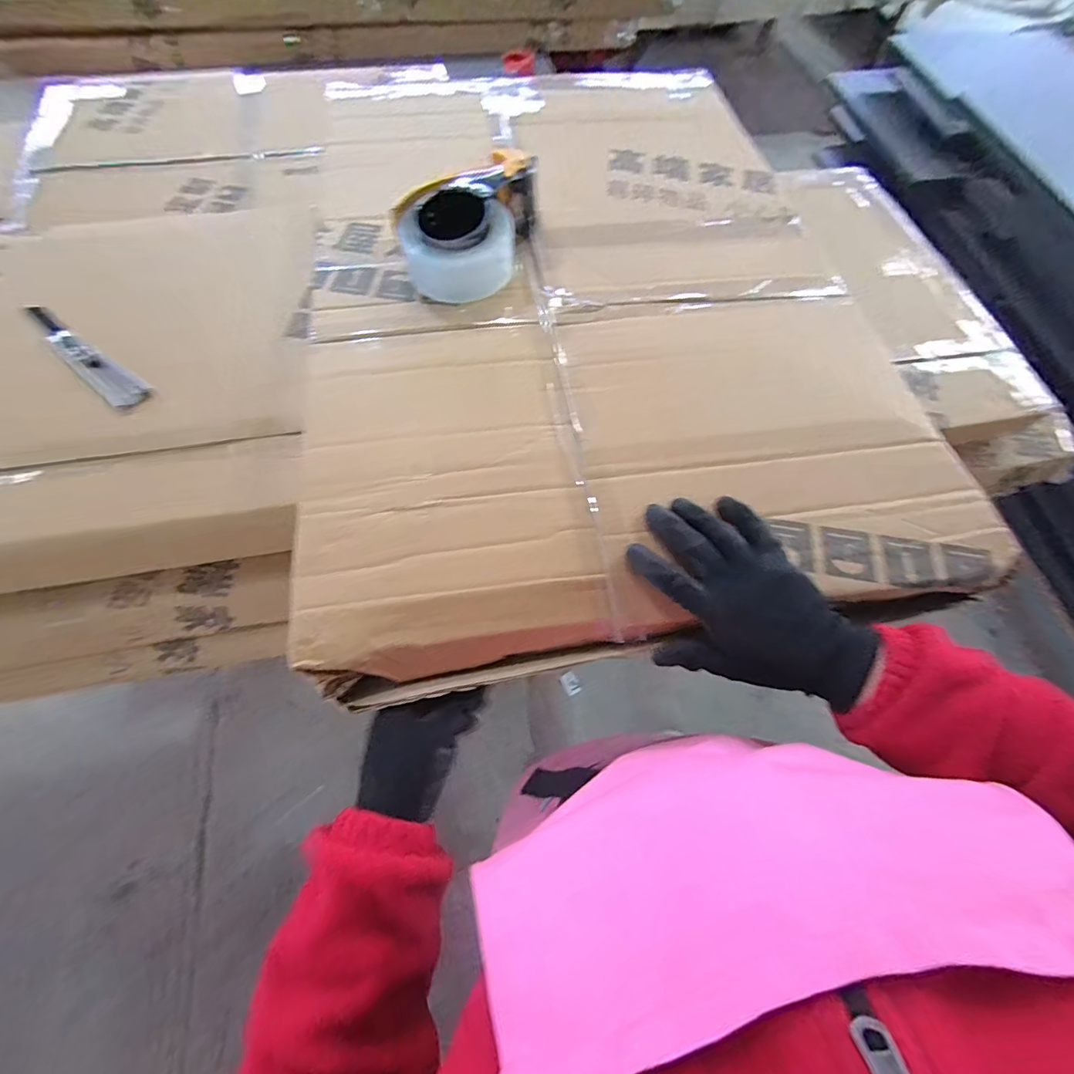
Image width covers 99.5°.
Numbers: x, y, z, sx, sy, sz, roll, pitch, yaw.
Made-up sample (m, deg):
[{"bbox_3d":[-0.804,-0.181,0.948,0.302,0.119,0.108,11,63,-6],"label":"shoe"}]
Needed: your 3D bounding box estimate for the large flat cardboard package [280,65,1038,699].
[{"bbox_3d":[0.056,-0.253,0.488,0.565,0.046,0.738,-7,67,-6],"label":"large flat cardboard package"}]

